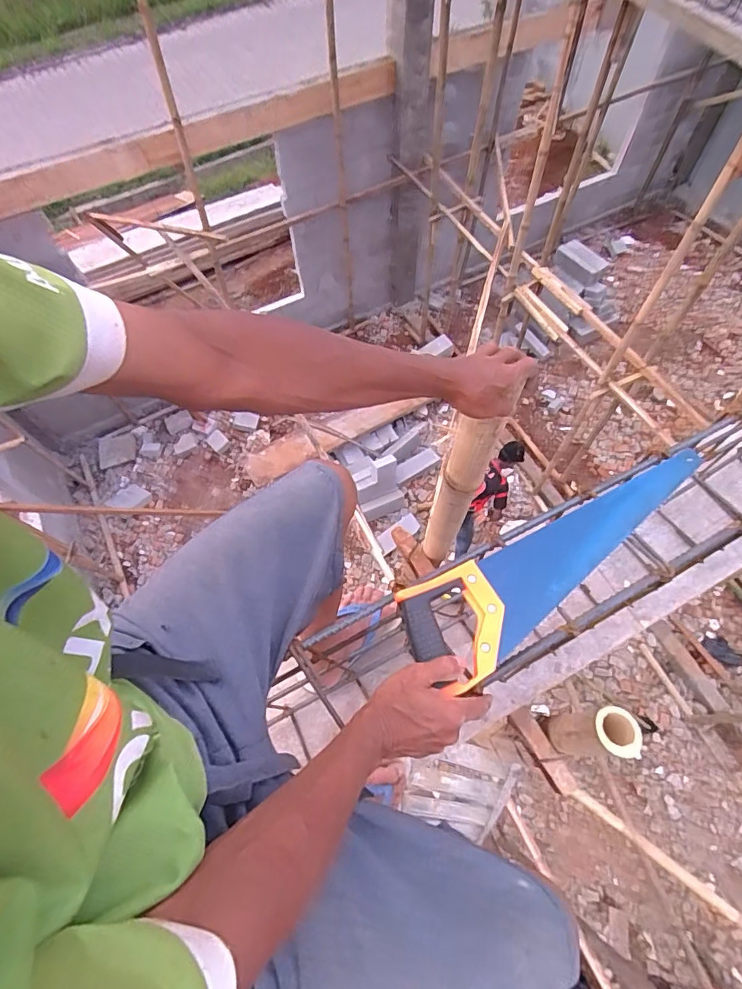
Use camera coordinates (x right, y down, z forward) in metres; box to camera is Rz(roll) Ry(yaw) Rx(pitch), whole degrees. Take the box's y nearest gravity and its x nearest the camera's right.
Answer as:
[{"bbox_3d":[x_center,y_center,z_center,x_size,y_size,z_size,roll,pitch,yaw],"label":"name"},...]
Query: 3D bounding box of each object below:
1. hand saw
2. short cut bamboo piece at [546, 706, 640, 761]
[{"bbox_3d":[0.231,0.067,0.579,0.432,0.032,0.112,-29,67,-17],"label":"hand saw"},{"bbox_3d":[0.389,0.430,0.879,0.083,0.236,0.077,-2,64,0],"label":"short cut bamboo piece"}]

